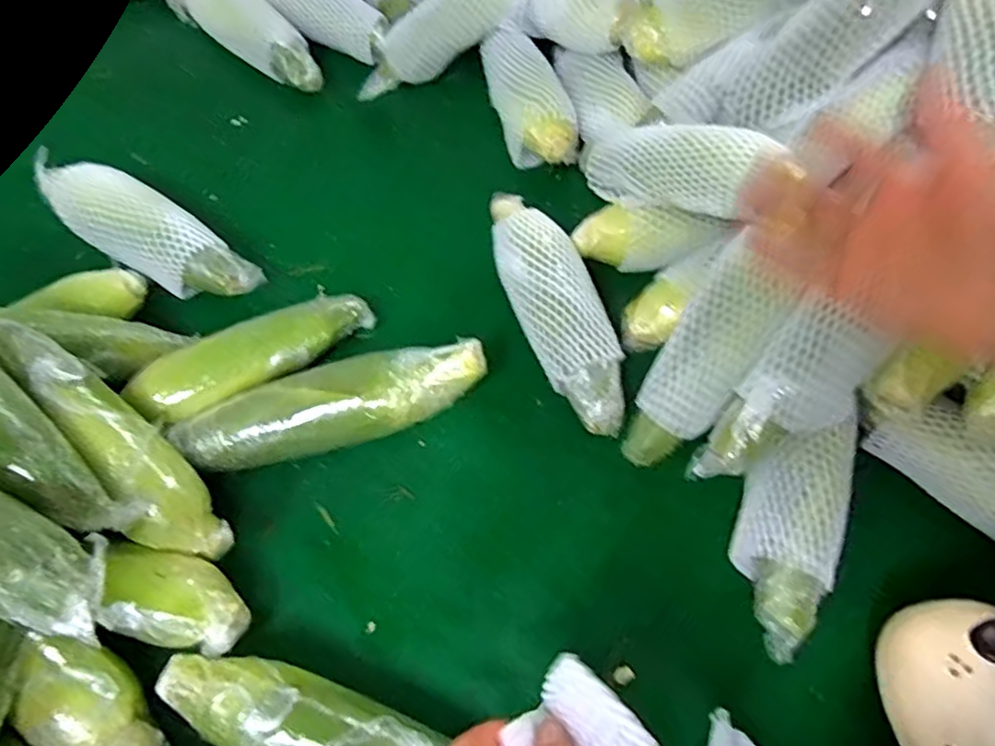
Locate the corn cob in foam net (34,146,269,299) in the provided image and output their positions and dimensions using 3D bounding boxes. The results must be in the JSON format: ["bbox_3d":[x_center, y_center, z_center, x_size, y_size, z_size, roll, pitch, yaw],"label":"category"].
[{"bbox_3d":[-0.350,-0.145,0.640,0.268,0.054,0.074,27,64,14],"label":"corn cob in foam net"}]

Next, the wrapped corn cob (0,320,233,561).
[{"bbox_3d":[-0.284,0.049,0.482,0.055,0.049,0.231,-43,93,-21],"label":"wrapped corn cob"}]

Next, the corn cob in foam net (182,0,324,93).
[{"bbox_3d":[-0.300,-0.423,0.810,0.069,0.050,0.236,-41,69,-20],"label":"corn cob in foam net"}]

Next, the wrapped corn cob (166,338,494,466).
[{"bbox_3d":[-0.134,0.025,0.542,0.250,0.053,0.061,-13,62,-7],"label":"wrapped corn cob"}]

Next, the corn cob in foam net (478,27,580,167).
[{"bbox_3d":[0.035,-0.307,0.742,0.077,0.062,0.189,-11,62,-6],"label":"corn cob in foam net"}]

